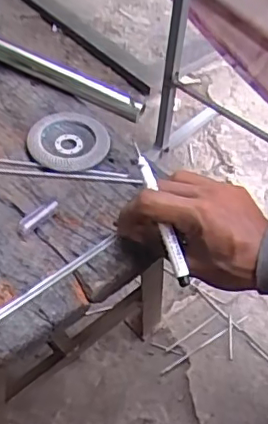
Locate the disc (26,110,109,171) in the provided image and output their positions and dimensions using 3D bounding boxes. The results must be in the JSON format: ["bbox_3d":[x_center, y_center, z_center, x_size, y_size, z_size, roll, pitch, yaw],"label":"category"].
[{"bbox_3d":[-0.066,-0.076,0.577,0.079,0.013,0.080,1,51,-1],"label":"disc"}]

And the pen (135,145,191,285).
[{"bbox_3d":[0.023,0.002,0.461,0.009,0.011,0.123,-17,86,-16],"label":"pen"}]

